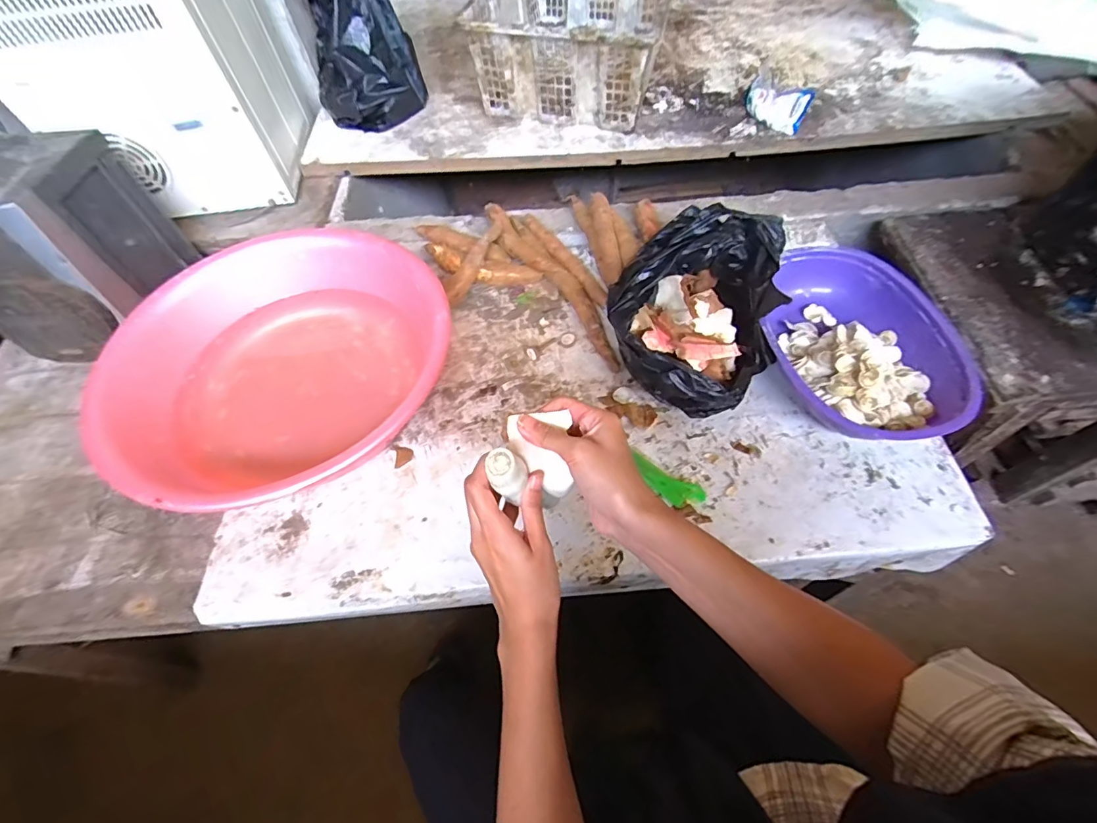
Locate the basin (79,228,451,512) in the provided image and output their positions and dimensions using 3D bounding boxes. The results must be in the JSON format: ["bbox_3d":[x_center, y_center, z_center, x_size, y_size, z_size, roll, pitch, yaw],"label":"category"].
[{"bbox_3d":[-0.330,-0.058,0.625,0.405,0.116,0.396,-1,61,2],"label":"basin"}]

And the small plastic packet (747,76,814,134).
[{"bbox_3d":[0.410,-0.554,0.884,0.044,0.071,0.119,-36,65,-16],"label":"small plastic packet"}]

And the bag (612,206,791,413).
[{"bbox_3d":[0.190,-0.134,0.647,0.201,0.102,0.281,18,63,12],"label":"bag"}]

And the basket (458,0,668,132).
[{"bbox_3d":[0.064,-0.771,0.972,0.330,0.166,0.475,10,62,8],"label":"basket"}]

